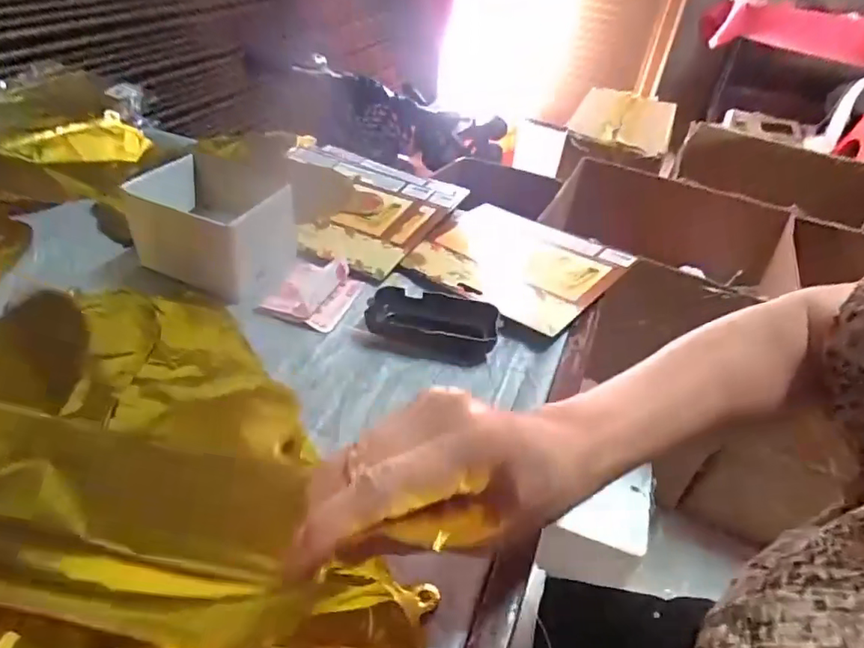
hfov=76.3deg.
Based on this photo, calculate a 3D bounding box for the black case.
[{"bbox_3d":[0.000,-0.002,0.467,0.106,0.023,0.057,12,38,6],"label":"black case"}]

